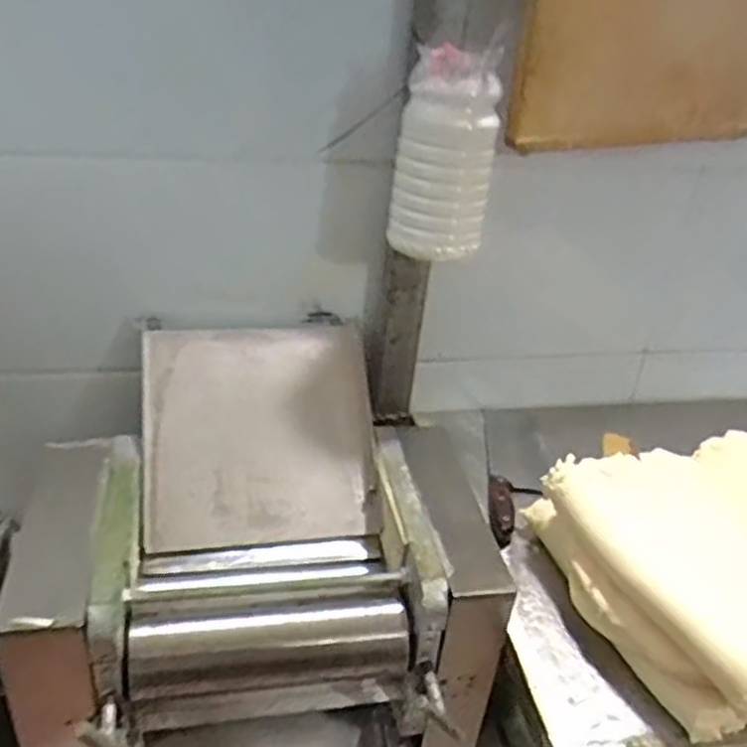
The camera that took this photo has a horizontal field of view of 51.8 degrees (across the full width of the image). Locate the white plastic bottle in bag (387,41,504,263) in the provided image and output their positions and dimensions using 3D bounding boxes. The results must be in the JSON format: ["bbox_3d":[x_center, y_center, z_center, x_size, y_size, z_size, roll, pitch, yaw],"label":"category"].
[{"bbox_3d":[0.083,-0.253,0.890,0.111,0.217,0.099,8,31,4],"label":"white plastic bottle in bag"}]

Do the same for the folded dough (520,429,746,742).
[{"bbox_3d":[0.417,0.220,0.875,0.378,0.130,0.325,-5,32,-17],"label":"folded dough"}]

